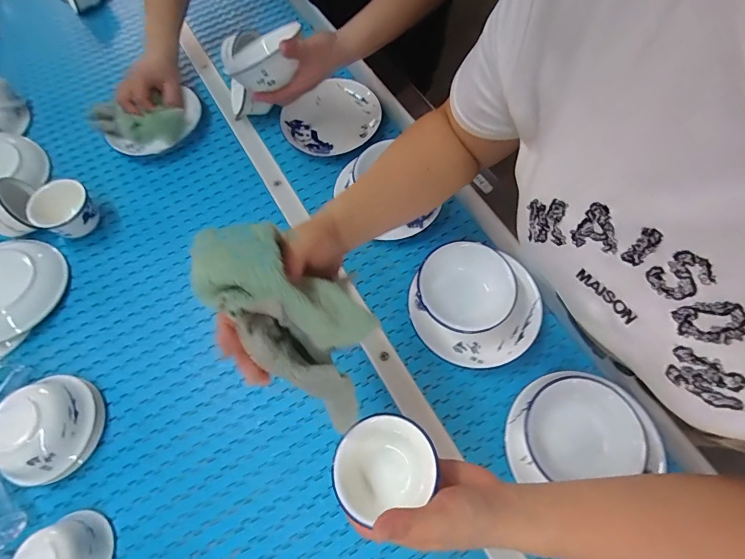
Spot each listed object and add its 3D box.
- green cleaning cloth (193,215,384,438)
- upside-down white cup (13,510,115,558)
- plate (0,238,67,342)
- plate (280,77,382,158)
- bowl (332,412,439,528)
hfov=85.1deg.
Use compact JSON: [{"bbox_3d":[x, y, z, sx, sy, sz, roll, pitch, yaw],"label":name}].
[{"bbox_3d":[-0.049,0.028,0.275,0.070,0.049,0.159,-42,111,-14],"label":"green cleaning cloth"},{"bbox_3d":[-0.299,0.270,0.394,0.067,0.057,0.074,-13,66,-3],"label":"upside-down white cup"},{"bbox_3d":[-0.481,0.007,0.526,0.133,0.032,0.144,5,64,-11],"label":"plate"},{"bbox_3d":[-0.060,-0.238,0.617,0.142,0.028,0.121,-26,74,-3],"label":"plate"},{"bbox_3d":[0.008,0.146,0.321,0.078,0.047,0.066,-20,67,-6],"label":"bowl"}]

